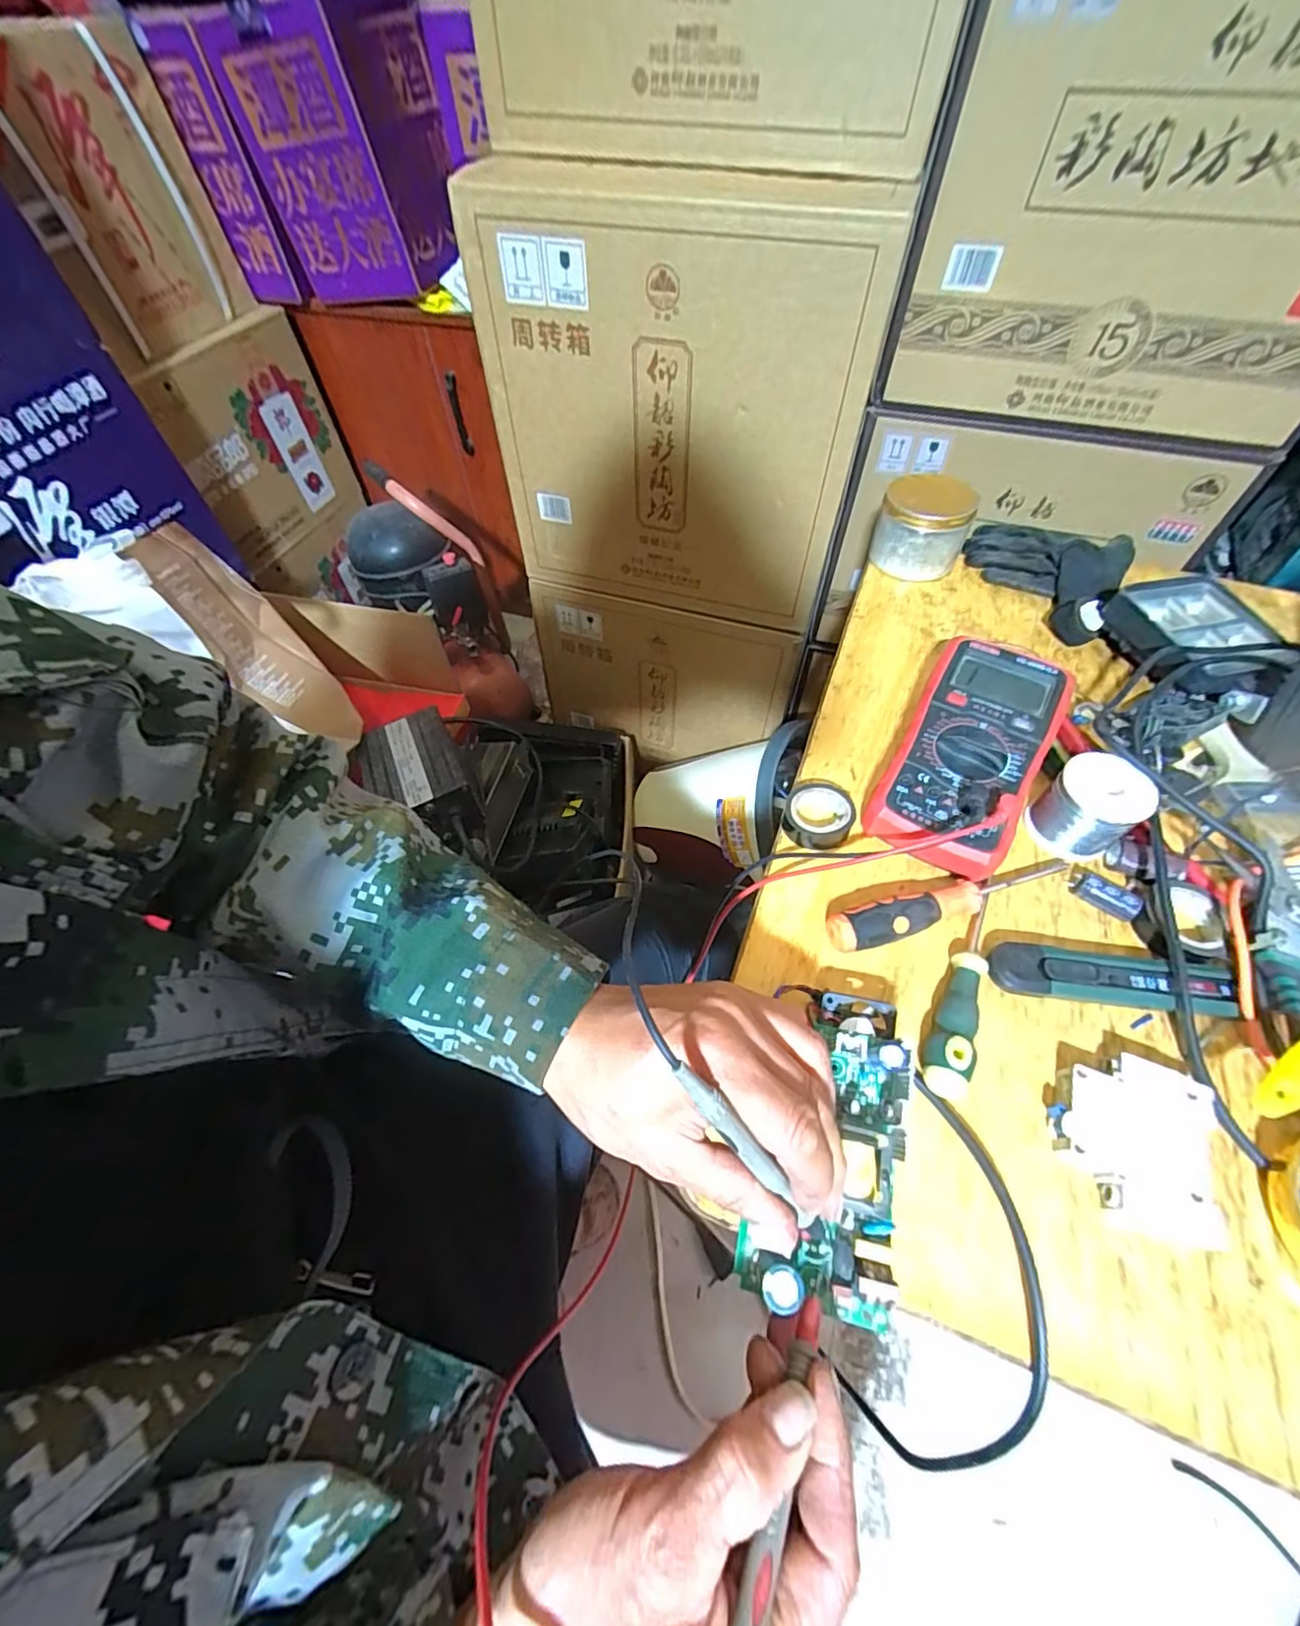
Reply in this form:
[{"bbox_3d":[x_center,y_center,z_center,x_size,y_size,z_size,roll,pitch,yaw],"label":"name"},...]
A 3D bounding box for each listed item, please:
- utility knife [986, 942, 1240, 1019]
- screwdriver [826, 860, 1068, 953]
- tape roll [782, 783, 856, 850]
[{"bbox_3d":[0.271,0.097,0.343,0.134,0.013,0.028,6,58,6],"label":"utility knife"},{"bbox_3d":[0.195,0.056,0.370,0.173,0.026,0.024,-14,59,-7],"label":"screwdriver"},{"bbox_3d":[0.118,0.002,0.414,0.047,0.019,0.045,-1,58,1],"label":"tape roll"}]

